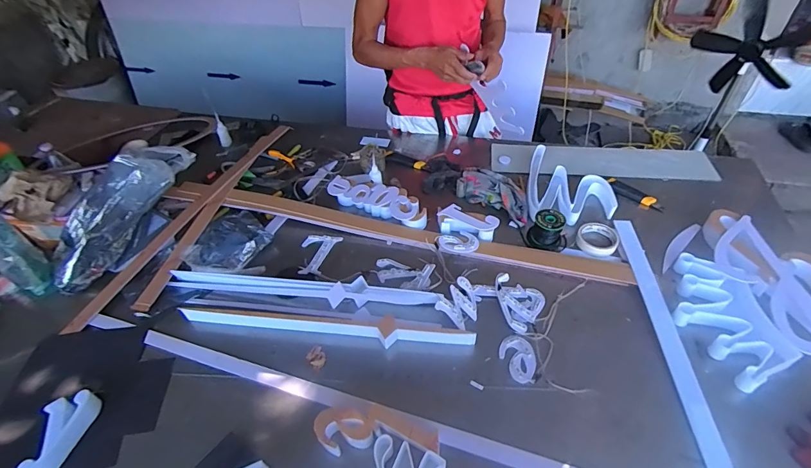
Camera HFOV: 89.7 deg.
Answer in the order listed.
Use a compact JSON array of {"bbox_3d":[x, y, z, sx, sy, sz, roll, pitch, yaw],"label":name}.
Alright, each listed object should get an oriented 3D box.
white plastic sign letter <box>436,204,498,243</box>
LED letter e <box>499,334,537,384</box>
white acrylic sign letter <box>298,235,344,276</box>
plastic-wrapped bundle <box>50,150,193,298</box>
[{"bbox_3d":[0.151,-0.028,0.995,0.141,0.035,0.066,11,48,14],"label":"white plastic sign letter"},{"bbox_3d":[0.216,0.234,0.775,0.065,0.008,0.088,-19,48,-15],"label":"LED letter e"},{"bbox_3d":[-0.219,0.046,0.989,0.082,0.011,0.134,14,48,17],"label":"white acrylic sign letter"},{"bbox_3d":[-0.695,-0.063,0.989,0.409,0.138,0.158,-50,55,3],"label":"plastic-wrapped bundle"}]

